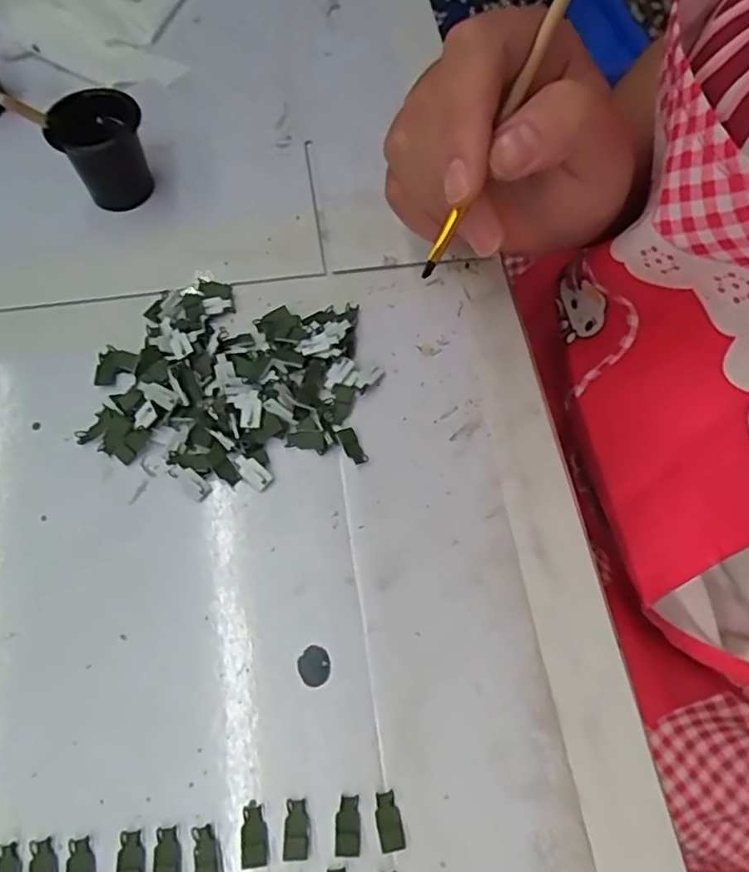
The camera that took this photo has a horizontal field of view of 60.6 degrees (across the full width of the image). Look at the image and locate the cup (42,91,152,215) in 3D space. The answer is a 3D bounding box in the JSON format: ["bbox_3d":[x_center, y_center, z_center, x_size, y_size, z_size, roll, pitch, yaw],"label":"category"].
[{"bbox_3d":[-0.113,-0.119,0.268,0.035,0.036,0.034,0,63,-1],"label":"cup"}]

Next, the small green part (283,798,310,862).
[{"bbox_3d":[-0.022,0.109,0.177,0.007,0.004,0.014,-1,63,-2],"label":"small green part"}]

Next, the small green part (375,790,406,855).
[{"bbox_3d":[0.004,0.107,0.178,0.007,0.004,0.014,-11,64,-6],"label":"small green part"}]

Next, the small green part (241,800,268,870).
[{"bbox_3d":[-0.033,0.109,0.176,0.007,0.004,0.015,-7,64,-5],"label":"small green part"}]

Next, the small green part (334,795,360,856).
[{"bbox_3d":[-0.007,0.108,0.177,0.007,0.004,0.015,-1,63,-2],"label":"small green part"}]

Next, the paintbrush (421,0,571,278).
[{"bbox_3d":[0.052,-0.123,0.200,0.005,0.006,0.159,28,97,12],"label":"paintbrush"}]

